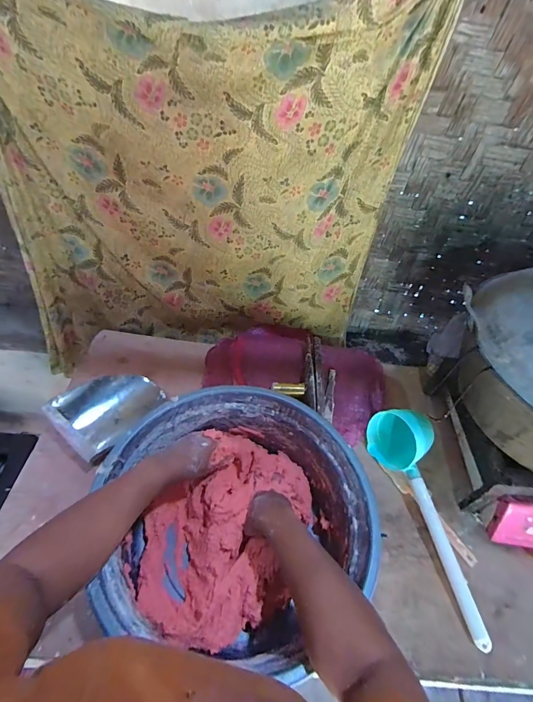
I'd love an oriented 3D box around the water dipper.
[{"bbox_3d":[0.294,0.295,0.650,0.110,0.103,0.399,1,48,-6],"label":"water dipper"}]

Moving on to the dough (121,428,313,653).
[{"bbox_3d":[-0.062,0.295,0.597,0.234,0.114,0.328,38,54,24],"label":"dough"}]

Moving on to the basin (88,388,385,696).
[{"bbox_3d":[-0.044,0.268,0.587,0.401,0.182,0.368,13,48,4],"label":"basin"}]

